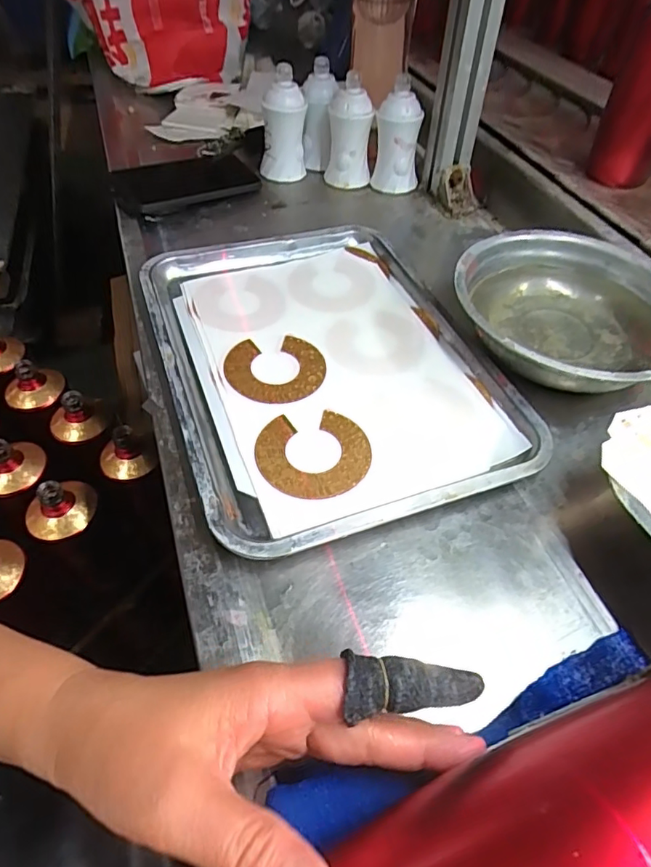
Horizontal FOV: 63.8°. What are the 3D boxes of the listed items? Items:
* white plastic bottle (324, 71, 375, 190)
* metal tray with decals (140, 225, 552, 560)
[{"bbox_3d":[0.030,-0.367,0.646,0.052,0.105,0.048,-2,51,-8],"label":"white plastic bottle"},{"bbox_3d":[-0.004,-0.073,0.444,0.254,0.024,0.339,-16,52,-13],"label":"metal tray with decals"}]

